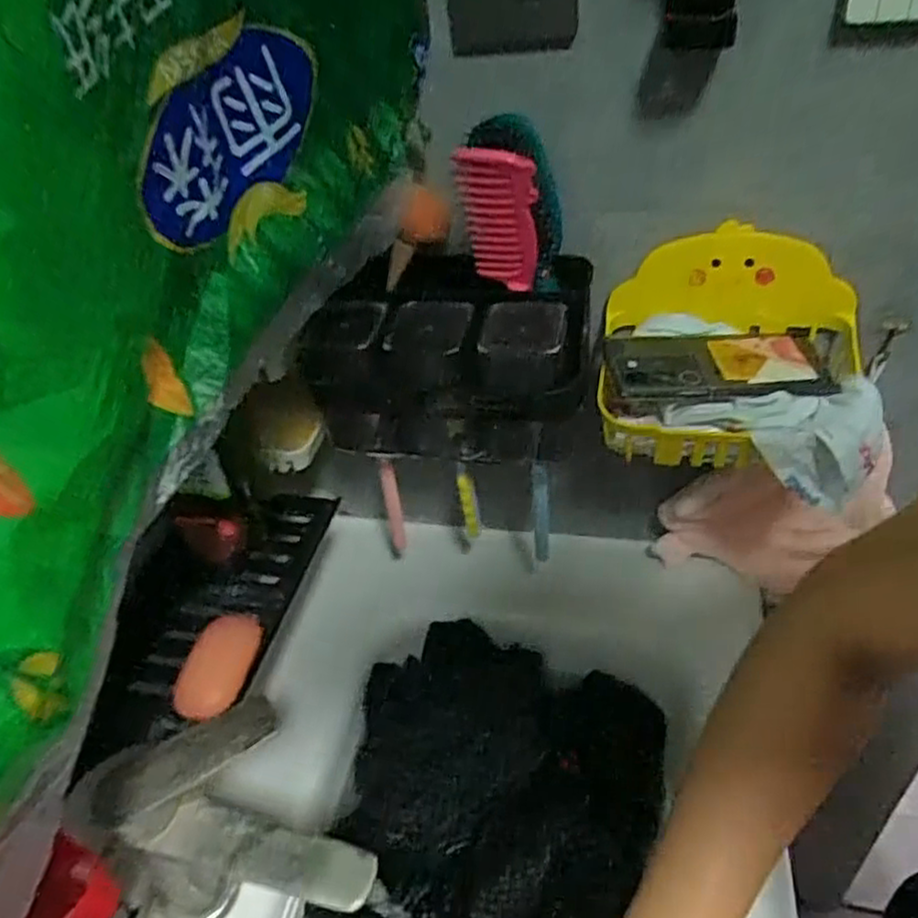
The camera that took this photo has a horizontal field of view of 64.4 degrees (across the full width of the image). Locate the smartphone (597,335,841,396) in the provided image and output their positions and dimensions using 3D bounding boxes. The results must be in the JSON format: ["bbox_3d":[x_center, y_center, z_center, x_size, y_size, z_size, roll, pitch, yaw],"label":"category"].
[{"bbox_3d":[0.198,-0.076,0.568,0.163,0.015,0.074,2,47,2],"label":"smartphone"}]

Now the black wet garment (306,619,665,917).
[{"bbox_3d":[0.022,0.307,0.629,0.288,0.059,0.351,8,42,18],"label":"black wet garment"}]

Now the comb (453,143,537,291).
[{"bbox_3d":[0.030,-0.173,0.525,0.053,0.130,0.014,4,63,13],"label":"comb"}]

